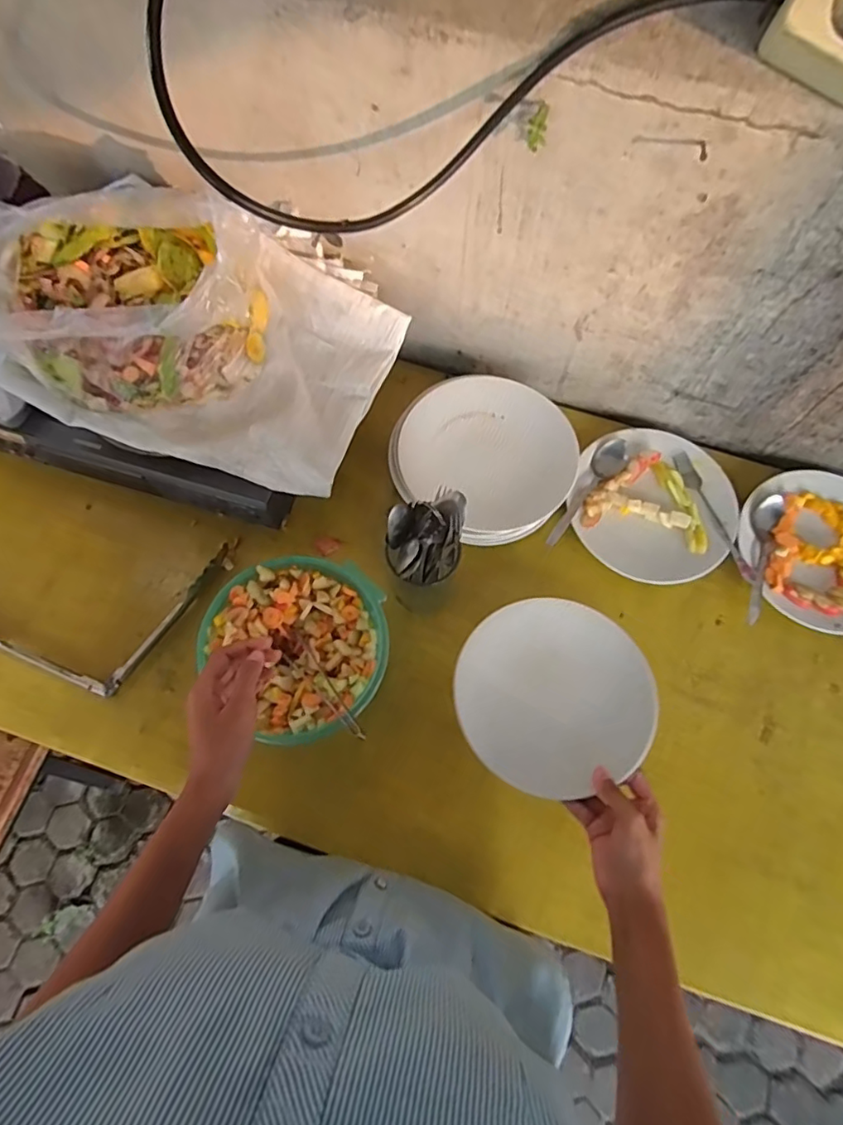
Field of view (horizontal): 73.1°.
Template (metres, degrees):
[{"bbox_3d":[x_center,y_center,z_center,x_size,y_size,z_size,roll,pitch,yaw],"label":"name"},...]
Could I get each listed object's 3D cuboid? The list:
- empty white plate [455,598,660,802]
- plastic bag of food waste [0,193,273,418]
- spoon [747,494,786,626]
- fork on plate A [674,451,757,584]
[{"bbox_3d":[0.136,0.131,0.580,0.191,0.017,0.189,0,73,0],"label":"empty white plate"},{"bbox_3d":[-0.290,-0.243,0.544,0.280,0.137,0.163,-8,73,-2],"label":"plastic bag of food waste"},{"bbox_3d":[0.399,-0.007,0.671,0.031,0.017,0.158,20,74,6],"label":"spoon"},{"bbox_3d":[0.355,-0.058,0.690,0.019,0.010,0.179,-18,74,-5],"label":"fork on plate A"}]

